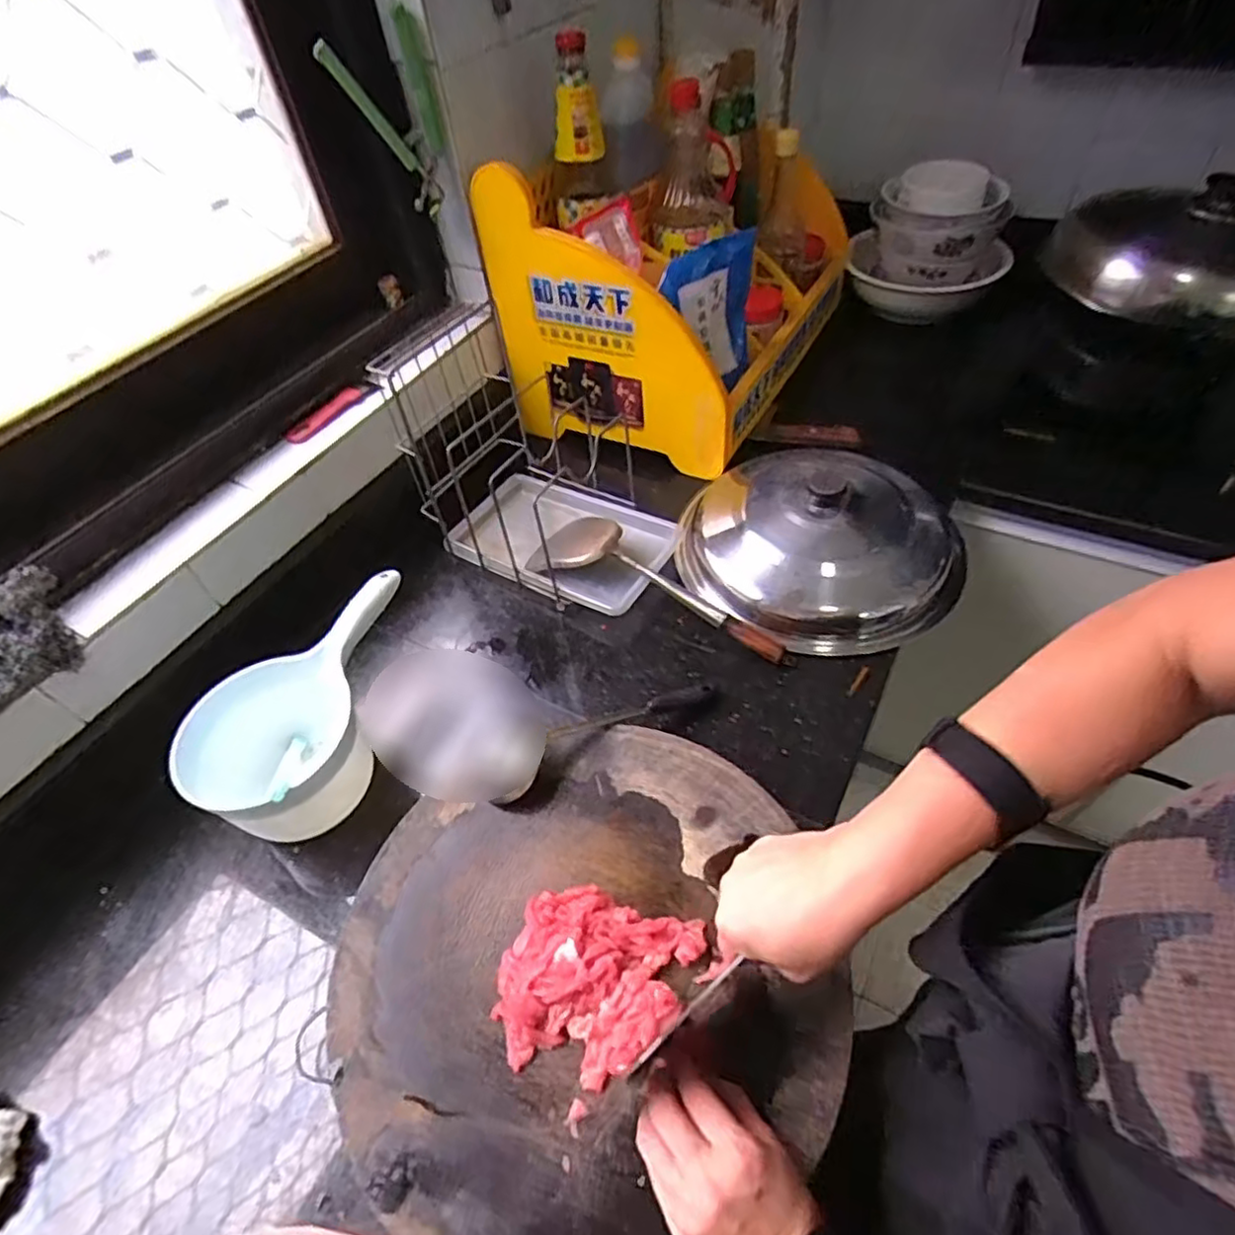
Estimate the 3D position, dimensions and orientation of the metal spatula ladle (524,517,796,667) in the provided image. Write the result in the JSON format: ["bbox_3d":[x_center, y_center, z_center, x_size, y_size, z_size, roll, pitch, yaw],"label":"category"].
[{"bbox_3d":[0.033,-0.024,0.722,0.312,0.067,0.087,31,59,28],"label":"metal spatula ladle"}]

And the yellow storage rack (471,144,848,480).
[{"bbox_3d":[0.114,-0.519,0.958,0.326,0.301,0.537,22,55,22],"label":"yellow storage rack"}]

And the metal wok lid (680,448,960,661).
[{"bbox_3d":[0.233,-0.094,0.769,0.311,0.107,0.283,8,51,13],"label":"metal wok lid"}]

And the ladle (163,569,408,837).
[{"bbox_3d":[-0.278,0.076,0.623,0.129,0.104,0.235,13,53,17],"label":"ladle"}]

